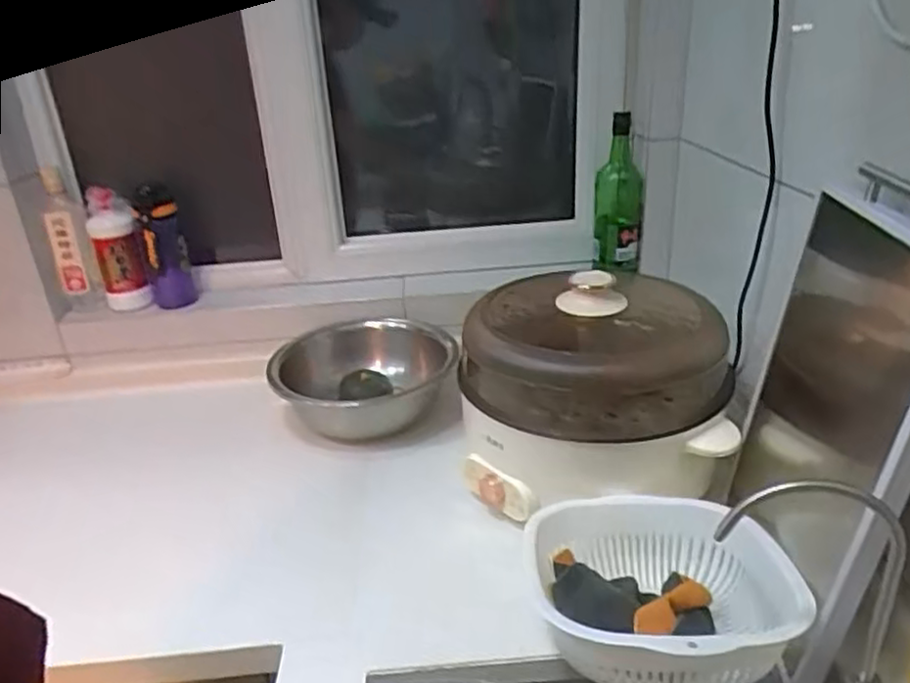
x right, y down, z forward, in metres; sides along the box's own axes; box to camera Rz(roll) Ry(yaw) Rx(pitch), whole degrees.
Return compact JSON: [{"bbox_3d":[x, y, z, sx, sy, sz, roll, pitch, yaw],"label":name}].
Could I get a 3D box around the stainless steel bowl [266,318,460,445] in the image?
[{"bbox_3d":[-0.137,0.061,1.080,0.274,0.100,0.246,-10,26,-13],"label":"stainless steel bowl"}]

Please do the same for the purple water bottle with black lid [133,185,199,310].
[{"bbox_3d":[-0.482,-0.149,1.139,0.071,0.209,0.065,-12,27,-18],"label":"purple water bottle with black lid"}]

